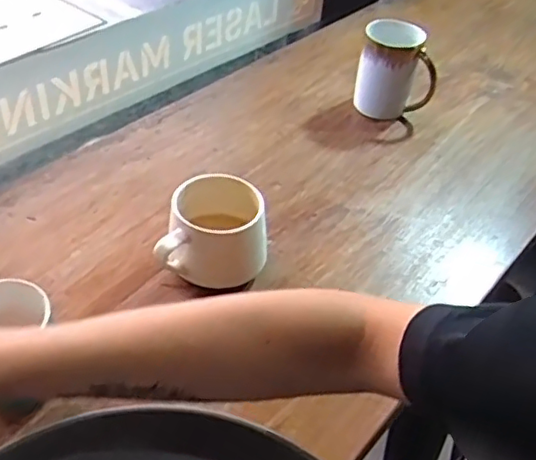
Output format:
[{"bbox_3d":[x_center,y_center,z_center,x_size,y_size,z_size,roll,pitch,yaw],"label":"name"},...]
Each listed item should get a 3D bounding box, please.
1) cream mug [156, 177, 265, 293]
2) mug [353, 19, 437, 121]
[{"bbox_3d":[-0.047,0.004,0.548,0.095,0.077,0.078,2,44,-4],"label":"cream mug"},{"bbox_3d":[0.162,-0.203,0.777,0.095,0.108,0.076,11,44,5],"label":"mug"}]

